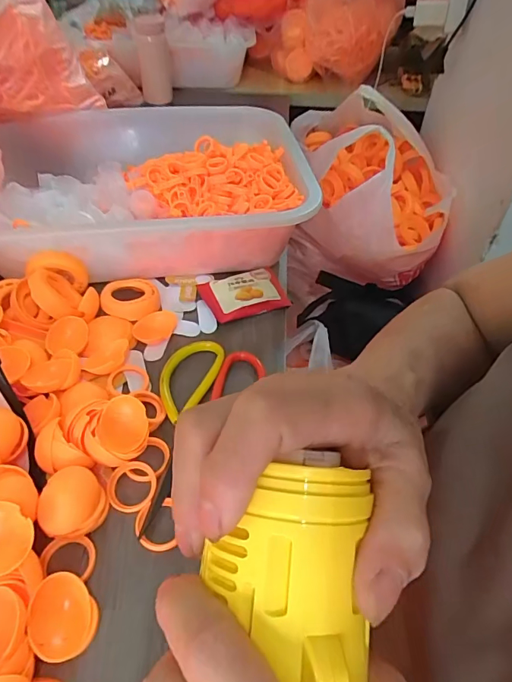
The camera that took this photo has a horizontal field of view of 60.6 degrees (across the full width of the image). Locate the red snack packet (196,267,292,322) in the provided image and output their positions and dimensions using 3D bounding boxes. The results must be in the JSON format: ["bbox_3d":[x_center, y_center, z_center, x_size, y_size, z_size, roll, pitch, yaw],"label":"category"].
[{"bbox_3d":[-0.013,-0.051,0.463,0.081,0.016,0.061,-14,49,-15],"label":"red snack packet"}]

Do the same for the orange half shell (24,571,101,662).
[{"bbox_3d":[-0.114,0.161,0.256,0.038,0.010,0.043,-27,78,-46],"label":"orange half shell"}]

